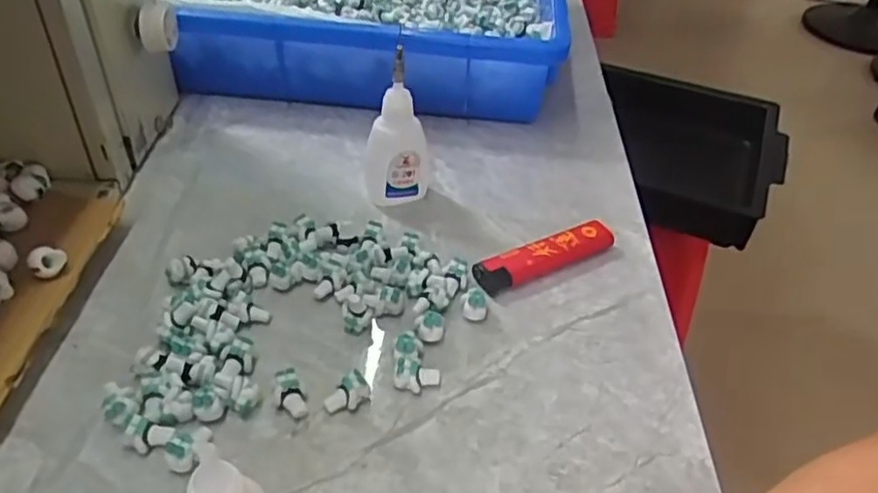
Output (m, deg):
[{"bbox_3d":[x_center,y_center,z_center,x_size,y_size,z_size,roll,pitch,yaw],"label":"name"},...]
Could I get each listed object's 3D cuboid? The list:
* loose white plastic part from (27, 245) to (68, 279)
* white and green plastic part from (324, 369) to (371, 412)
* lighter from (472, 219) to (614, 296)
[{"bbox_3d":[-0.176,0.006,0.305,0.015,0.013,0.008,-25,50,-33],"label":"loose white plastic part"},{"bbox_3d":[-0.038,0.059,0.276,0.017,0.015,0.010,-4,42,-14],"label":"white and green plastic part"},{"bbox_3d":[0.055,0.004,0.347,0.079,0.012,0.018,-18,46,-27],"label":"lighter"}]

